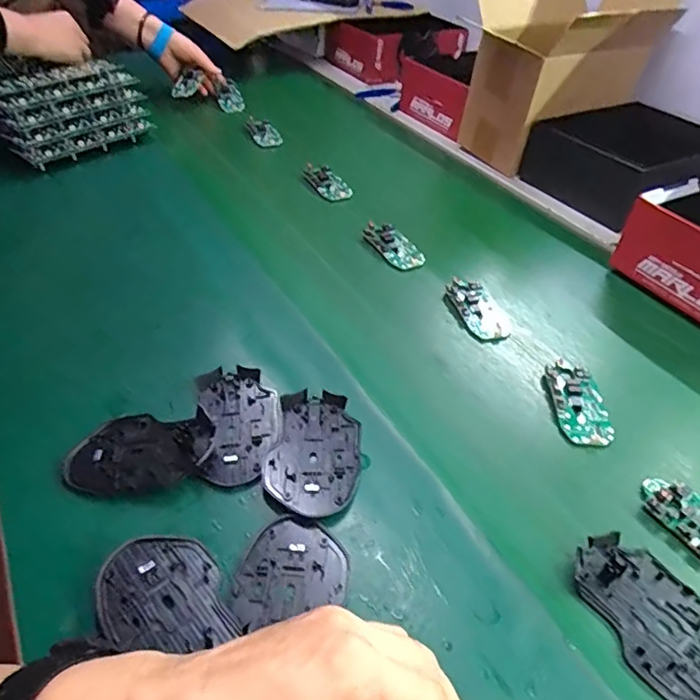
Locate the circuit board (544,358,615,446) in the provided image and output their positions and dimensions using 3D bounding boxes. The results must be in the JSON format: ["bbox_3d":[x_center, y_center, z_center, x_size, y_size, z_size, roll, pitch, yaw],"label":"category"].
[{"bbox_3d":[0.206,0.047,0.498,0.044,0.008,0.090,1,42,-1],"label":"circuit board"}]

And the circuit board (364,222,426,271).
[{"bbox_3d":[0.056,-0.125,0.671,0.047,0.021,0.085,-20,48,-20],"label":"circuit board"}]

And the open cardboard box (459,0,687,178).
[{"bbox_3d":[0.323,-0.424,0.848,0.279,0.205,0.195,-30,51,-30],"label":"open cardboard box"}]

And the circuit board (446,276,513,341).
[{"bbox_3d":[0.138,-0.045,0.592,0.052,0.011,0.091,-13,44,-16],"label":"circuit board"}]

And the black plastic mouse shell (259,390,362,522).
[{"bbox_3d":[-0.027,0.079,0.441,0.071,0.011,0.110,8,42,6],"label":"black plastic mouse shell"}]

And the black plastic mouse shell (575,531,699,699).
[{"bbox_3d":[0.201,0.174,0.361,0.071,0.014,0.112,-16,45,-19],"label":"black plastic mouse shell"}]

